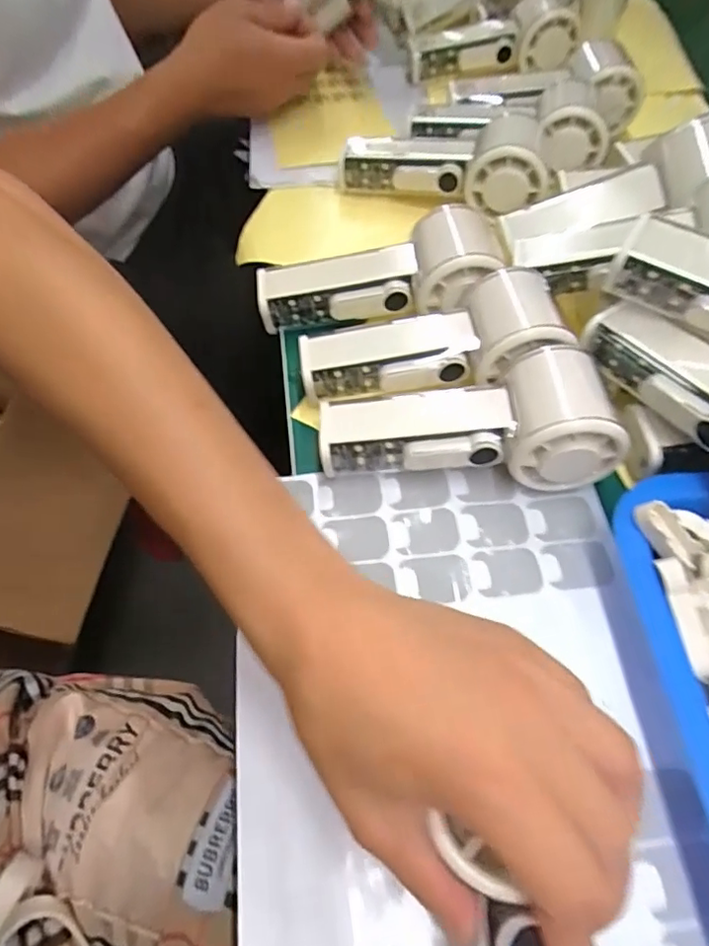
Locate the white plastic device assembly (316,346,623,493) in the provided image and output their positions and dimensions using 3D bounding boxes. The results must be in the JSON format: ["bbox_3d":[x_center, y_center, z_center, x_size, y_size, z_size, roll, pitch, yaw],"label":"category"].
[{"bbox_3d":[0.059,-0.029,0.306,0.153,0.058,0.058,4,58,1],"label":"white plastic device assembly"}]

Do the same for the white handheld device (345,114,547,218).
[{"bbox_3d":[0.066,-0.232,0.429,0.152,0.052,0.057,15,59,8],"label":"white handheld device"}]

